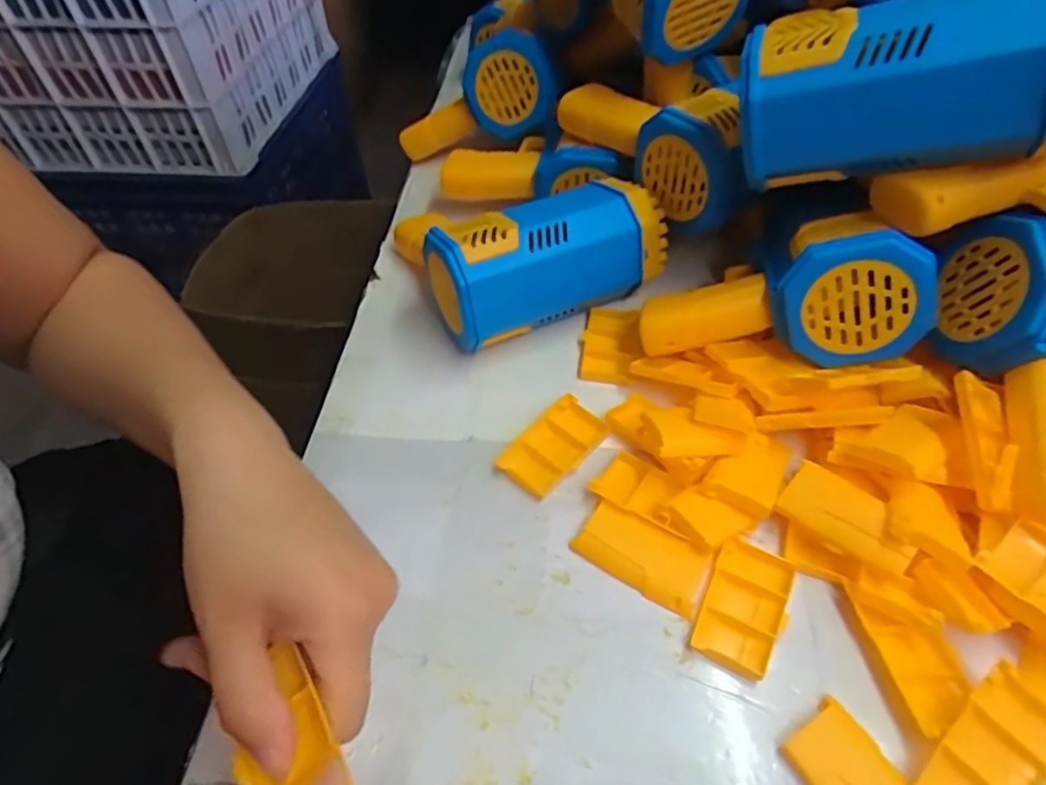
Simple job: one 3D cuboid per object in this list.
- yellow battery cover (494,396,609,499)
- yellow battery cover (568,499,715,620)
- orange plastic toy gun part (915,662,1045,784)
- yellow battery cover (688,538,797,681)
[{"bbox_3d":[0.018,0.032,0.365,0.037,0.009,0.064,36,58,27],"label":"yellow battery cover"},{"bbox_3d":[0.061,0.083,0.319,0.065,0.009,0.033,26,54,21],"label":"yellow battery cover"},{"bbox_3d":[0.191,0.148,0.250,0.036,0.004,0.064,41,74,17],"label":"orange plastic toy gun part"},{"bbox_3d":[0.108,0.103,0.301,0.036,0.008,0.065,21,52,18],"label":"yellow battery cover"}]

